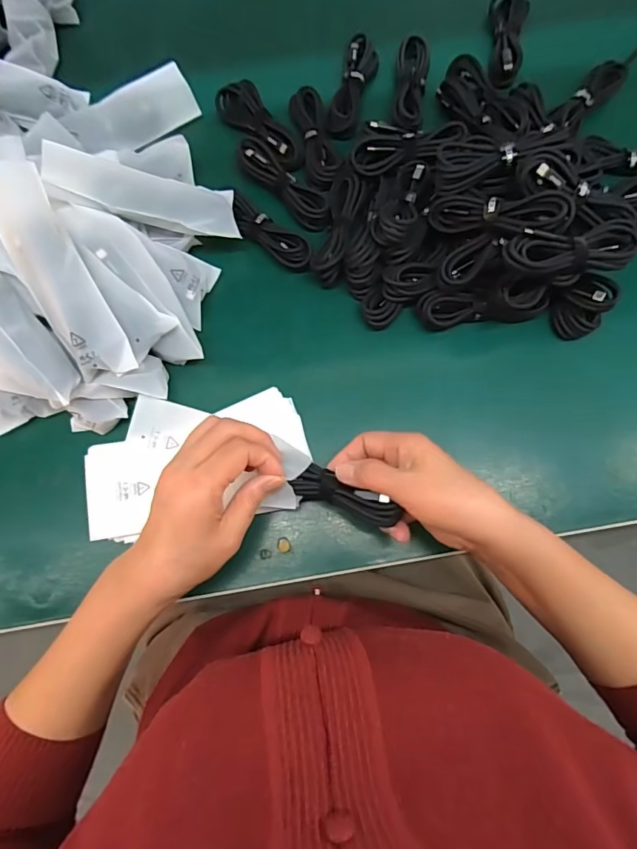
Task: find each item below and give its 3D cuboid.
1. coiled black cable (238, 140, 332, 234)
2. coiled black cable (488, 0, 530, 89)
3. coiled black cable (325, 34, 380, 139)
[{"bbox_3d":[-0.033,-0.230,0.442,0.109,0.020,0.029,42,80,9],"label":"coiled black cable"},{"bbox_3d":[0.198,-0.403,0.480,0.034,0.026,0.112,4,77,1],"label":"coiled black cable"},{"bbox_3d":[0.034,-0.341,0.467,0.032,0.015,0.111,17,78,4],"label":"coiled black cable"}]

